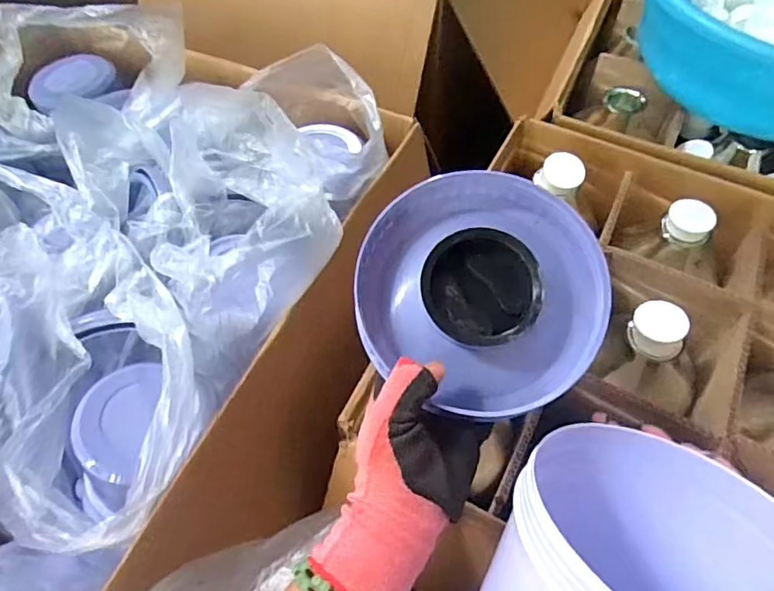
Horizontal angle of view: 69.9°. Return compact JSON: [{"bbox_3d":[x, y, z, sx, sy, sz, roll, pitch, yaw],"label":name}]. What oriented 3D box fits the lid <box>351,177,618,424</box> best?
[{"bbox_3d":[0.059,-0.006,0.357,0.156,0.045,0.156,0,76,1],"label":"lid"}]

